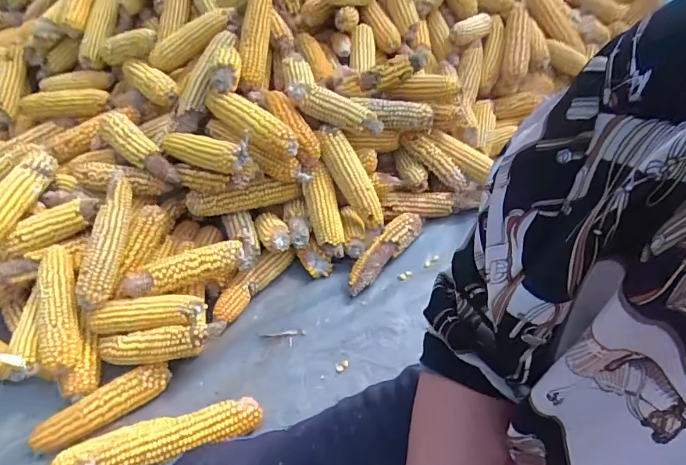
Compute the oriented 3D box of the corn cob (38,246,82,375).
[{"bbox_3d":[-0.409,0.105,0.659,0.057,0.043,0.186,-14,70,-9],"label":"corn cob"}]

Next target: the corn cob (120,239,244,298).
[{"bbox_3d":[-0.240,0.054,0.675,0.181,0.044,0.049,-13,49,-8],"label":"corn cob"}]

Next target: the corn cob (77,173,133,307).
[{"bbox_3d":[-0.352,0.009,0.683,0.041,0.052,0.208,1,69,5],"label":"corn cob"}]

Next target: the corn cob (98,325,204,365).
[{"bbox_3d":[-0.279,0.162,0.647,0.161,0.048,0.043,-4,49,0],"label":"corn cob"}]

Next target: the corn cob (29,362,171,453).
[{"bbox_3d":[-0.341,0.245,0.638,0.191,0.036,0.043,-23,51,-16],"label":"corn cob"}]

